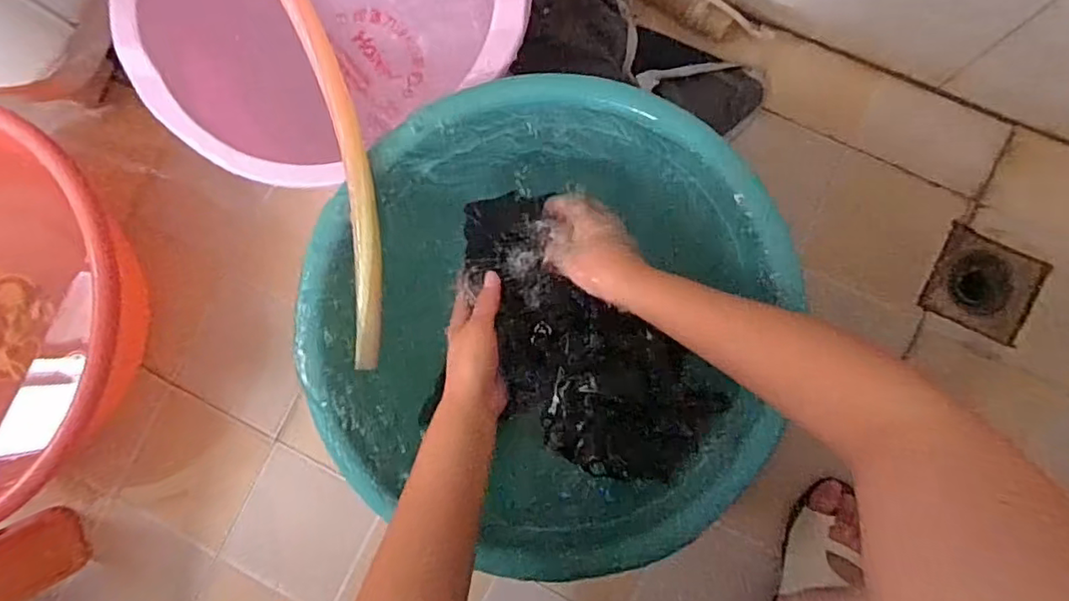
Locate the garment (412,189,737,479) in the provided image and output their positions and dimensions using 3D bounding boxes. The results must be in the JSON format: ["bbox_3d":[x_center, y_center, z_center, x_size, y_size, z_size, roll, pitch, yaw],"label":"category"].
[{"bbox_3d":[0.041,0.030,0.515,0.241,0.031,0.207,13,88,6],"label":"garment"}]

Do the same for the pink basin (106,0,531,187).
[{"bbox_3d":[-0.209,-0.319,0.646,0.393,0.178,0.356,-23,85,3],"label":"pink basin"}]

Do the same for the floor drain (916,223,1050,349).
[{"bbox_3d":[0.504,-0.016,0.666,0.117,0.015,0.099,24,89,6],"label":"floor drain"}]

